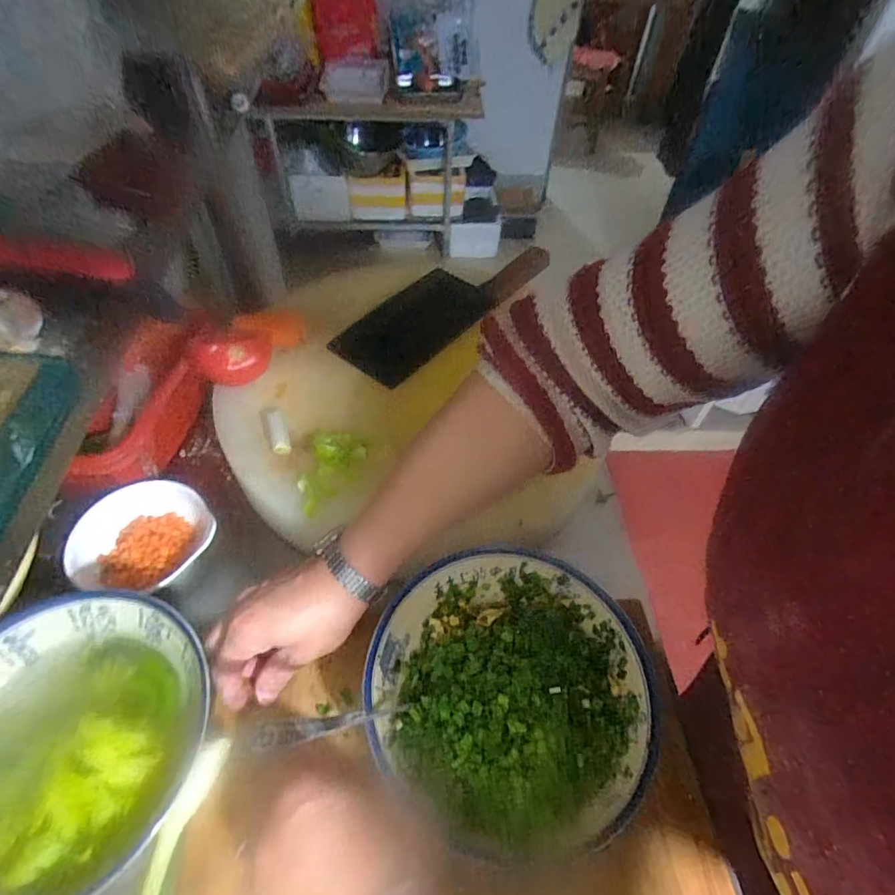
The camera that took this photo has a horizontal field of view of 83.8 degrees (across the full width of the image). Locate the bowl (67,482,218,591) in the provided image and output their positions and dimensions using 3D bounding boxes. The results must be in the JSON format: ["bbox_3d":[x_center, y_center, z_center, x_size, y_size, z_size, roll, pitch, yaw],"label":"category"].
[{"bbox_3d":[-0.271,0.079,0.441,0.093,0.037,0.108,34,57,22],"label":"bowl"}]

